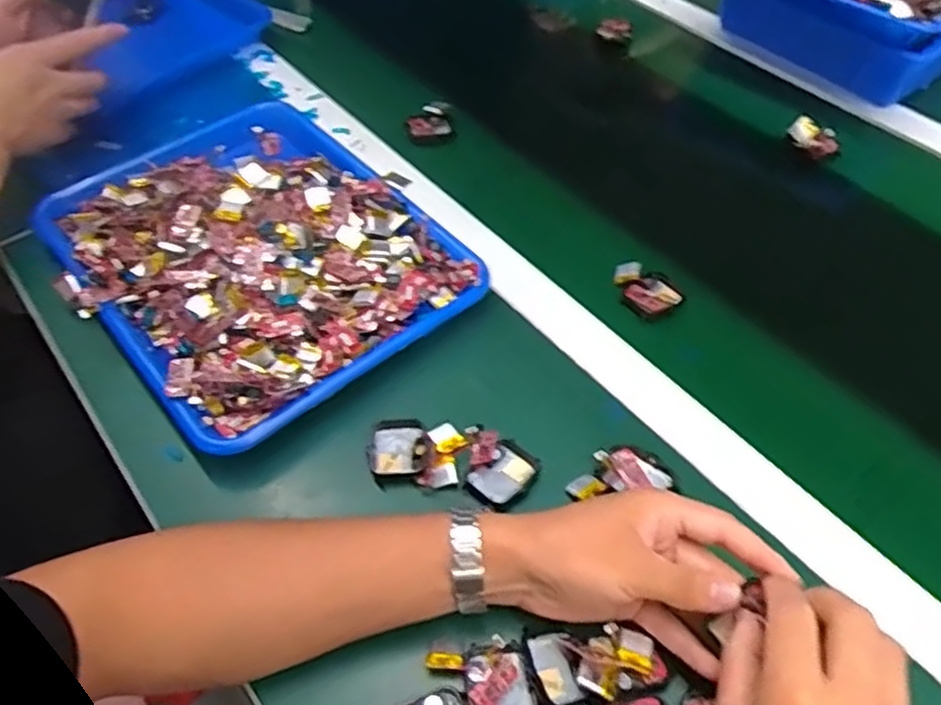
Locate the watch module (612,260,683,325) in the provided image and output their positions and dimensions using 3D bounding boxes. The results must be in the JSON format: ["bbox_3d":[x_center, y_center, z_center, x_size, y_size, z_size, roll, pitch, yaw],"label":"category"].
[{"bbox_3d":[0.141,-0.052,0.594,0.045,0.013,0.058,-24,54,-17],"label":"watch module"}]

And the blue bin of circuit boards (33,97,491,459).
[{"bbox_3d":[-0.174,-0.092,0.591,0.262,0.054,0.331,-36,58,-24],"label":"blue bin of circuit boards"}]

